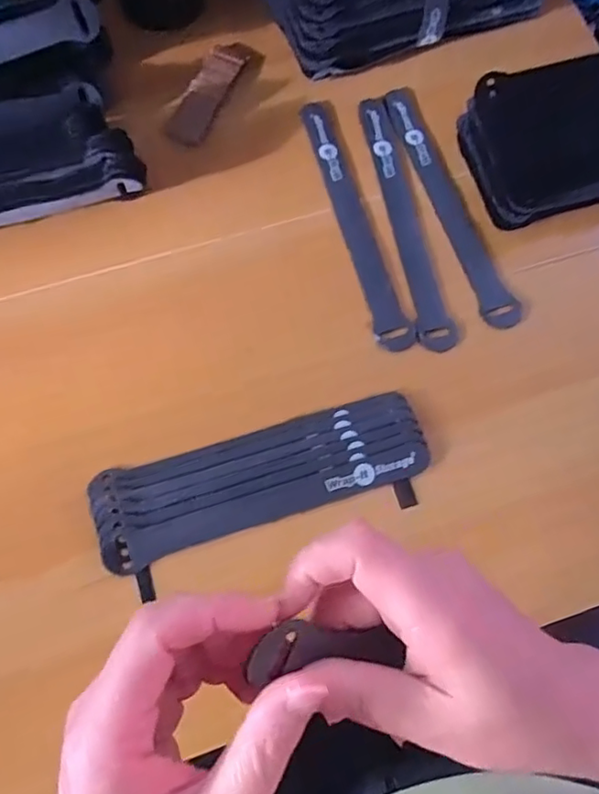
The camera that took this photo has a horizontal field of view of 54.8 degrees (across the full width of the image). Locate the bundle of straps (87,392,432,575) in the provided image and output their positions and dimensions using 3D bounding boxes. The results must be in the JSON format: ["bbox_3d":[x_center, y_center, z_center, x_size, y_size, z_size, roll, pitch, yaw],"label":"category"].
[{"bbox_3d":[-0.022,0.047,0.354,0.198,0.015,0.058,-18,76,-7],"label":"bundle of straps"}]

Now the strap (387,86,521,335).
[{"bbox_3d":[0.105,-0.141,0.412,0.024,0.008,0.204,-18,71,-1],"label":"strap"}]

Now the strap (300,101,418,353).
[{"bbox_3d":[0.038,-0.127,0.408,0.023,0.005,0.206,-15,72,-3],"label":"strap"}]

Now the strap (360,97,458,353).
[{"bbox_3d":[0.074,-0.128,0.407,0.022,0.004,0.207,-9,71,-6],"label":"strap"}]

